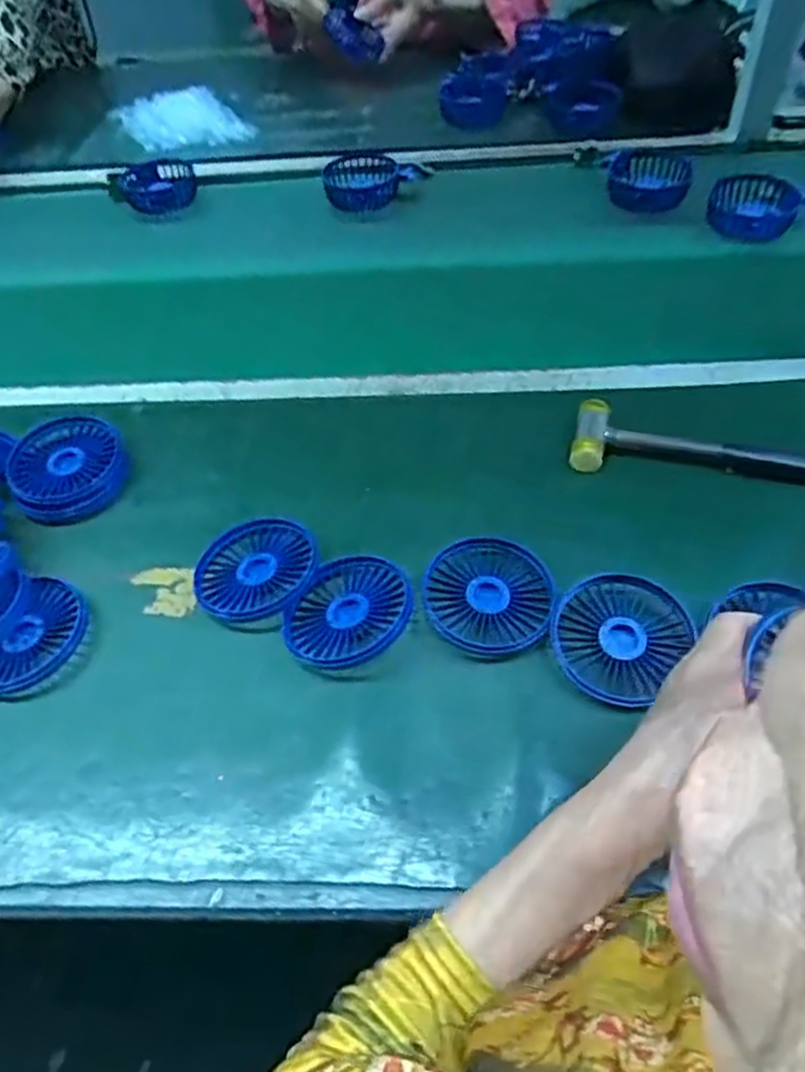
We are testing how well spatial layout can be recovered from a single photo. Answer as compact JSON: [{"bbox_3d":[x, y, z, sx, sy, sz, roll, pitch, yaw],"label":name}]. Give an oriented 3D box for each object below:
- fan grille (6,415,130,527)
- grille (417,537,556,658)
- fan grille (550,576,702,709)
[{"bbox_3d":[-0.264,-0.056,0.589,0.086,0.022,0.095,-24,53,-15],"label":"fan grille"},{"bbox_3d":[0.057,0.038,0.497,0.085,0.009,0.084,-2,51,3],"label":"grille"},{"bbox_3d":[0.137,0.060,0.475,0.077,0.012,0.089,31,59,26],"label":"fan grille"}]

